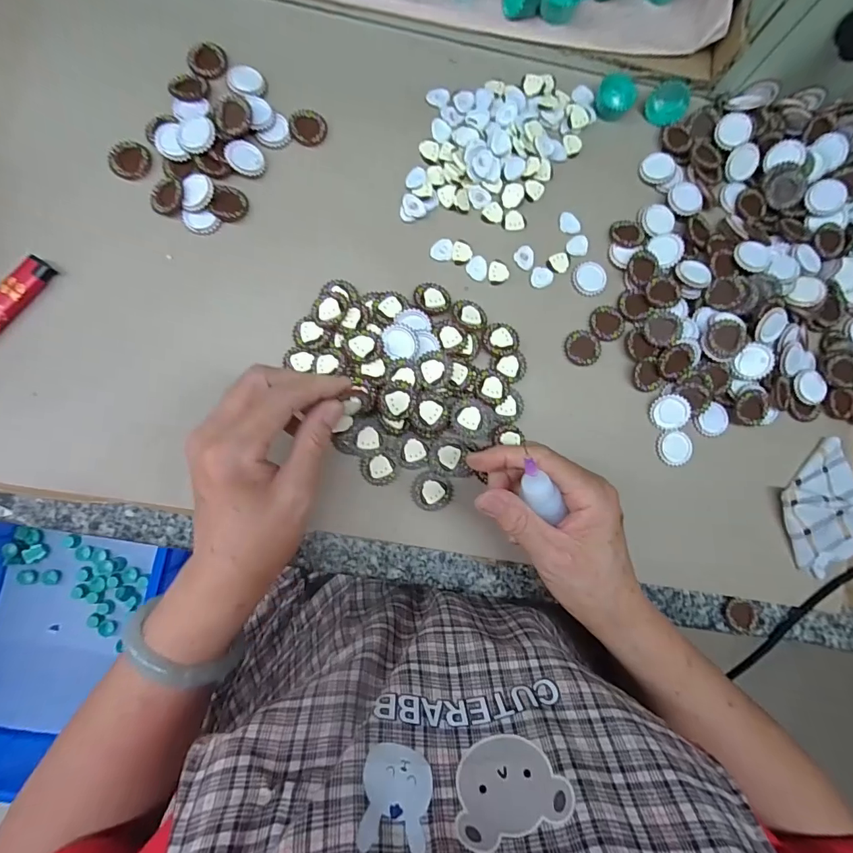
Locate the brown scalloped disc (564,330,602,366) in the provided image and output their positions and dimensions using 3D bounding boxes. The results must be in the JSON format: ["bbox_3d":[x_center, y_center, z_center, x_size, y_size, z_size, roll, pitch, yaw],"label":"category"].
[{"bbox_3d":[0.125,-0.063,0.339,0.028,0.004,0.028,1,84,-6],"label":"brown scalloped disc"}]

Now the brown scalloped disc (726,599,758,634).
[{"bbox_3d":[0.248,0.149,0.334,0.028,0.005,0.023,28,82,-2],"label":"brown scalloped disc"}]

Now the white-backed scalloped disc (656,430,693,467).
[{"bbox_3d":[0.197,0.017,0.334,0.027,0.004,0.028,0,85,-4],"label":"white-backed scalloped disc"}]

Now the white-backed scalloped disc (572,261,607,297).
[{"bbox_3d":[0.134,-0.121,0.346,0.028,0.004,0.028,1,84,-6],"label":"white-backed scalloped disc"}]

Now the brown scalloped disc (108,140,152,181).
[{"bbox_3d":[-0.221,-0.197,0.316,0.028,0.004,0.027,1,84,-6],"label":"brown scalloped disc"}]

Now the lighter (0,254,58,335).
[{"bbox_3d":[-0.289,-0.085,0.292,0.018,0.011,0.074,36,82,-1],"label":"lighter"}]

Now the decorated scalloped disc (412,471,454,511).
[{"bbox_3d":[0.005,0.048,0.316,0.031,0.006,0.028,3,84,-6],"label":"decorated scalloped disc"}]

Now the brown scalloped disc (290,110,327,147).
[{"bbox_3d":[-0.092,-0.233,0.333,0.027,0.005,0.028,1,84,-6],"label":"brown scalloped disc"}]

